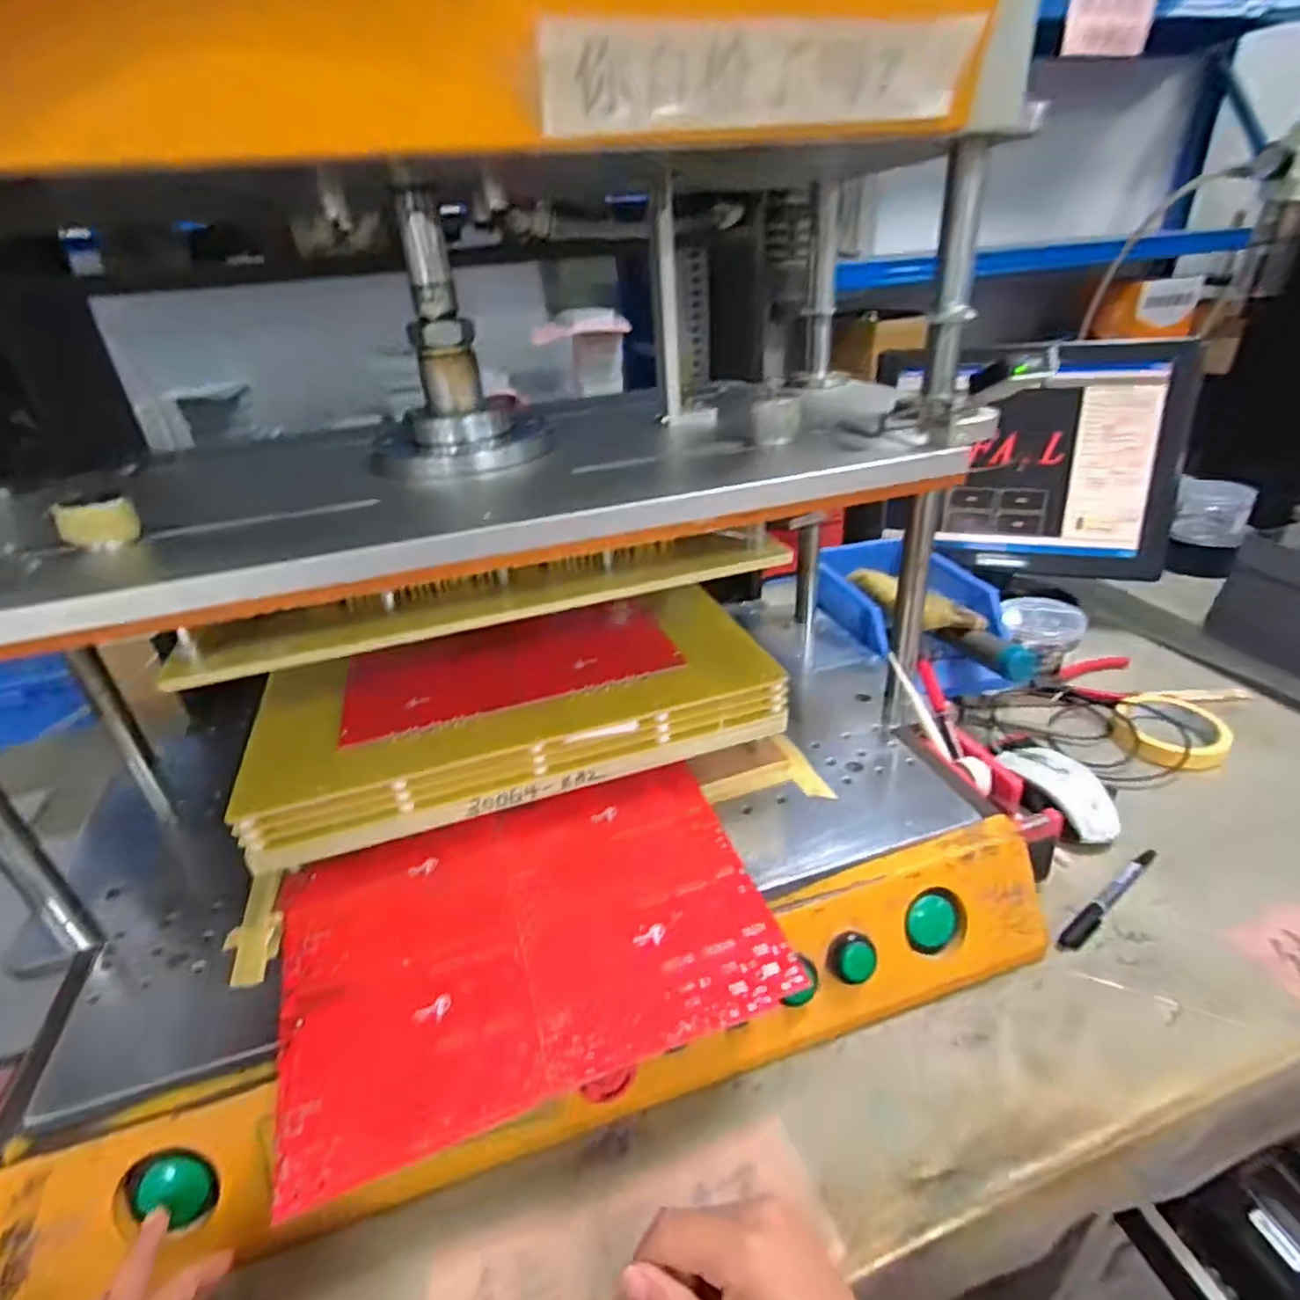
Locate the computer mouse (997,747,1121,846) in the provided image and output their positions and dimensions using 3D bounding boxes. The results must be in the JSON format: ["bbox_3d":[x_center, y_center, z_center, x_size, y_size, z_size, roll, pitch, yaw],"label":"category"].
[{"bbox_3d":[0.366,0.126,0.613,0.062,0.032,0.120,-14,32,-15],"label":"computer mouse"}]

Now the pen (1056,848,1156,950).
[{"bbox_3d":[0.361,0.195,0.531,0.131,0.017,0.013,-24,35,-29],"label":"pen"}]

